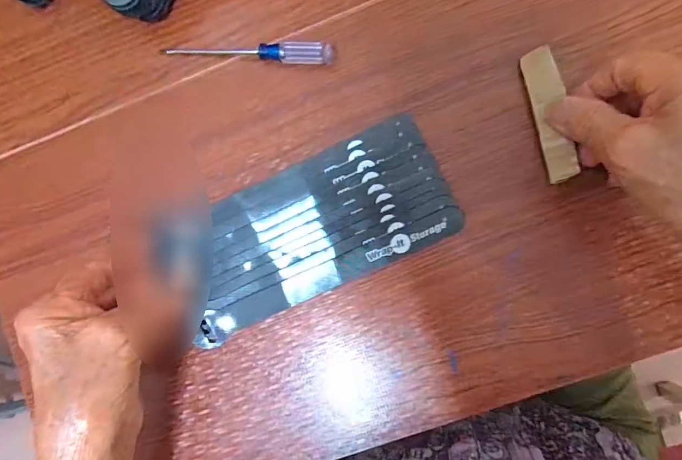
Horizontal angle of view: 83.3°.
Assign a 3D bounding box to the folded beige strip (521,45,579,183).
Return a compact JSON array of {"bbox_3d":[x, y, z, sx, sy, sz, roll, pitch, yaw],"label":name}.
[{"bbox_3d":[0.135,-0.075,0.247,0.017,0.010,0.086,-11,88,4],"label":"folded beige strip"}]

